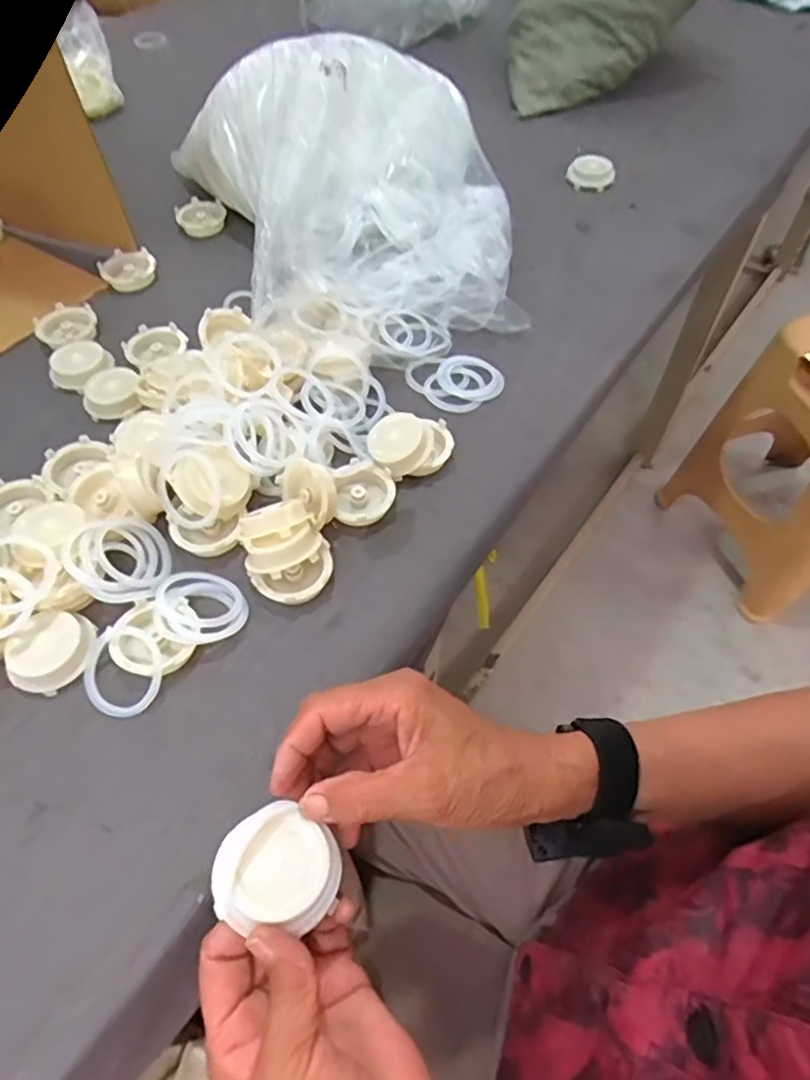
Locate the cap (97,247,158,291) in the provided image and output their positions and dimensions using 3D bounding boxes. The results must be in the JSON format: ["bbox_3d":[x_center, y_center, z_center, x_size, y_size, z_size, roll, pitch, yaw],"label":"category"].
[{"bbox_3d":[-0.306,-0.298,0.705,0.058,0.012,0.062,0,55,0],"label":"cap"}]

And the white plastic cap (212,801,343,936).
[{"bbox_3d":[-0.060,0.154,0.299,0.057,0.011,0.052,22,58,15],"label":"white plastic cap"}]

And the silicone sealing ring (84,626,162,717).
[{"bbox_3d":[-0.188,0.087,0.425,0.053,0.009,0.058,-1,76,3],"label":"silicone sealing ring"}]

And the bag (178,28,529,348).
[{"bbox_3d":[-0.044,-0.373,0.679,0.305,0.141,0.380,-16,57,-11],"label":"bag"}]

